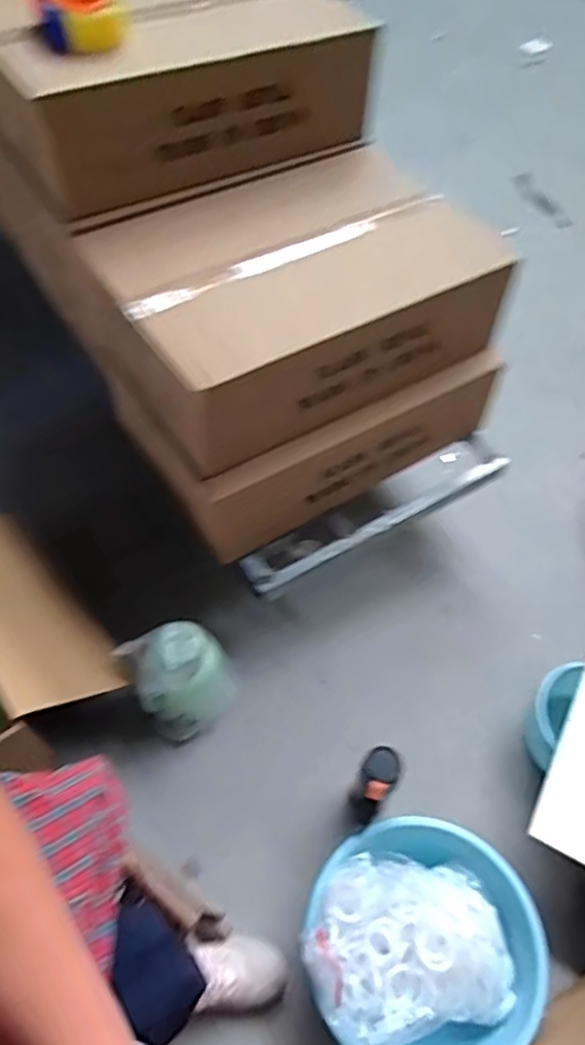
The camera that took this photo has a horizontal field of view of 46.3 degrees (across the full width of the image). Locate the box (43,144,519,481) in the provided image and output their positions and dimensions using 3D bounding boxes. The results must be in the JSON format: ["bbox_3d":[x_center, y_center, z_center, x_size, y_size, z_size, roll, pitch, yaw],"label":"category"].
[{"bbox_3d":[0.004,-0.387,1.167,0.626,0.209,0.382,-27,61,-18],"label":"box"}]

